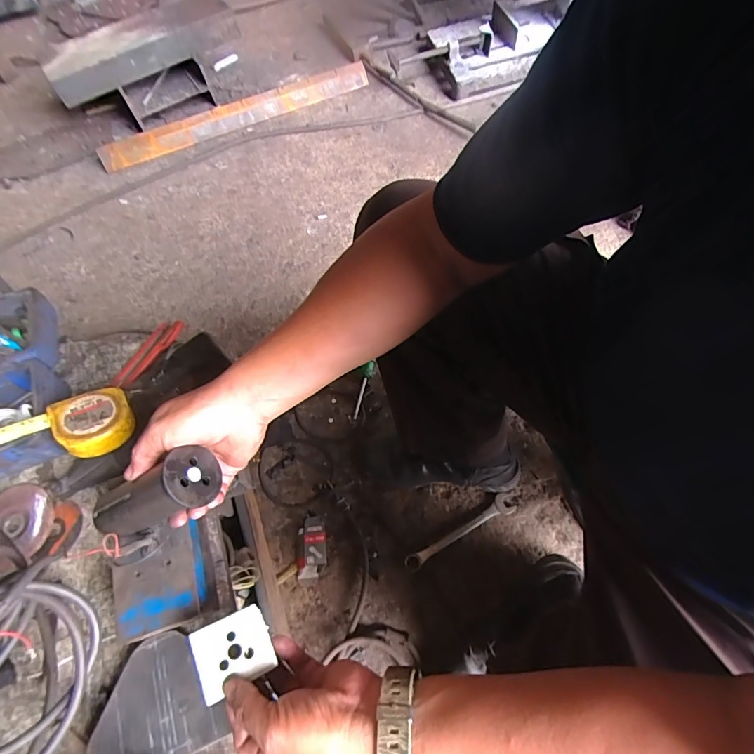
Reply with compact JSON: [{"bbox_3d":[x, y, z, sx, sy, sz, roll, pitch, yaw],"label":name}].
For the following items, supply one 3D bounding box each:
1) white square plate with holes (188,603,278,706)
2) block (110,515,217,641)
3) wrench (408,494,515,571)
[{"bbox_3d":[-0.123,0.234,0.363,0.060,0.004,0.053,-16,63,-28],"label":"white square plate with holes"},{"bbox_3d":[-0.217,0.211,0.437,0.086,0.044,0.092,-18,64,-4],"label":"block"},{"bbox_3d":[0.148,0.273,0.751,0.225,0.013,0.034,-28,65,-8],"label":"wrench"}]

